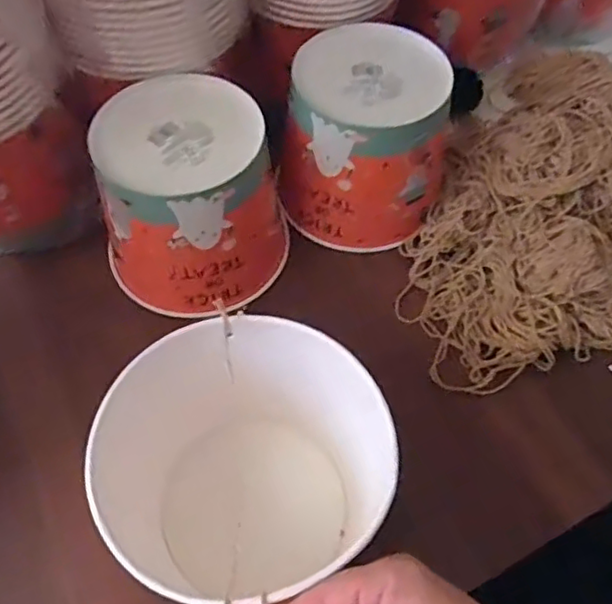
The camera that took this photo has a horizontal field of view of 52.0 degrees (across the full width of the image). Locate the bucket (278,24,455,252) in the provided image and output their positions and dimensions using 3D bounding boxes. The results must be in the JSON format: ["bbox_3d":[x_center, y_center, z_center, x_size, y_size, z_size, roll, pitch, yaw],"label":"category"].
[{"bbox_3d":[0.053,-0.139,0.548,0.139,0.130,0.137,9,60,3],"label":"bucket"}]

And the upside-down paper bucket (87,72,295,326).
[{"bbox_3d":[-0.091,-0.086,0.514,0.151,0.123,0.145,-12,61,-9],"label":"upside-down paper bucket"}]

